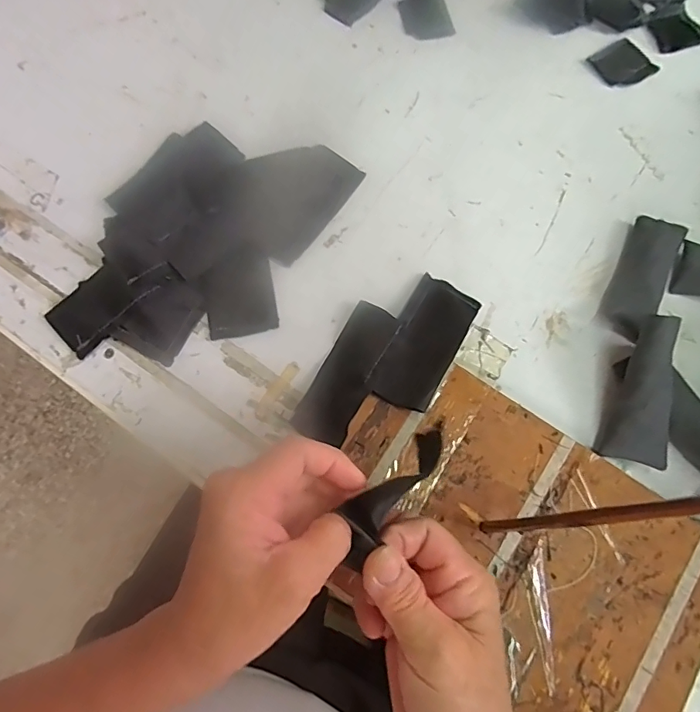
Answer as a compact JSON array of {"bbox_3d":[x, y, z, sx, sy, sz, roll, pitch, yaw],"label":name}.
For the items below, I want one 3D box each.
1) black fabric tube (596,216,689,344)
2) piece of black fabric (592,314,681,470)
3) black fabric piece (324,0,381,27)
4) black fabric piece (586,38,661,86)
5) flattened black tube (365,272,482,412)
[{"bbox_3d":[0.236,-0.064,0.390,0.039,0.021,0.102,26,74,9],"label":"black fabric tube"},{"bbox_3d":[0.208,0.024,0.343,0.040,0.016,0.103,11,96,4],"label":"piece of black fabric"},{"bbox_3d":[0.000,-0.370,0.504,0.049,0.004,0.058,40,77,12],"label":"black fabric piece"},{"bbox_3d":[0.265,-0.284,0.474,0.051,0.004,0.048,-32,74,-9],"label":"black fabric piece"},{"bbox_3d":[0.058,-0.014,0.370,0.050,0.013,0.116,26,61,9],"label":"flattened black tube"}]

